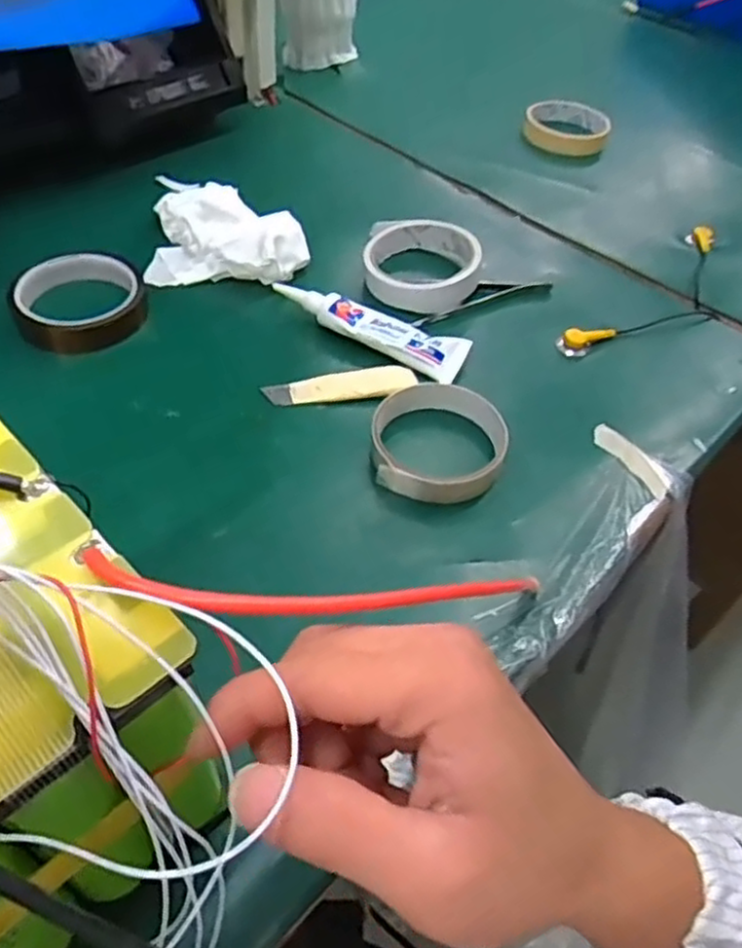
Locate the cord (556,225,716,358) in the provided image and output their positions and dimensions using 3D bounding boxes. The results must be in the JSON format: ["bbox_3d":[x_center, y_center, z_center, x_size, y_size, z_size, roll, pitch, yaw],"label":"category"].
[{"bbox_3d":[0.234,-0.141,0.569,0.066,0.022,0.202,38,57,23],"label":"cord"}]

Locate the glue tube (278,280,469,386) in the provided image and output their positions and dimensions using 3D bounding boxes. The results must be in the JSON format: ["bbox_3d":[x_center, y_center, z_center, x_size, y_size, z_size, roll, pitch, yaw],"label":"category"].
[{"bbox_3d":[-0.002,-0.107,0.521,0.146,0.019,0.031,25,53,14],"label":"glue tube"}]

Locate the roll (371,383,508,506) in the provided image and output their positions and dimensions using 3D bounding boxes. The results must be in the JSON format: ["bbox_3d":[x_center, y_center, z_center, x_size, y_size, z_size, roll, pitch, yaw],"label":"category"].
[{"bbox_3d":[0.042,-0.022,0.454,0.082,0.022,0.083,3,50,-4],"label":"roll"}]

